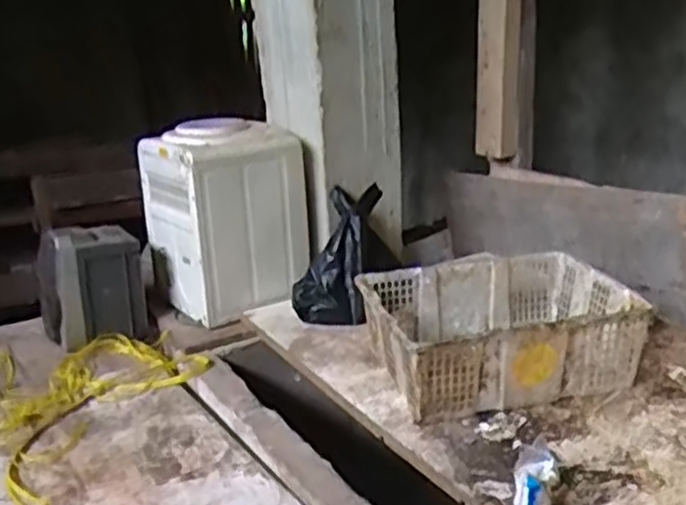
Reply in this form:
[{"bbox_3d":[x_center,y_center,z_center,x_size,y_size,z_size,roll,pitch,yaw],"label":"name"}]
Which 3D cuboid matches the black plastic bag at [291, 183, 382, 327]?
[{"bbox_3d":[-0.011,-0.002,1.685,0.170,0.343,0.119,9,-12,37],"label":"black plastic bag"}]

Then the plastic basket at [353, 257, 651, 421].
[{"bbox_3d":[0.297,0.154,1.426,0.466,0.183,0.341,-7,19,-12],"label":"plastic basket"}]

